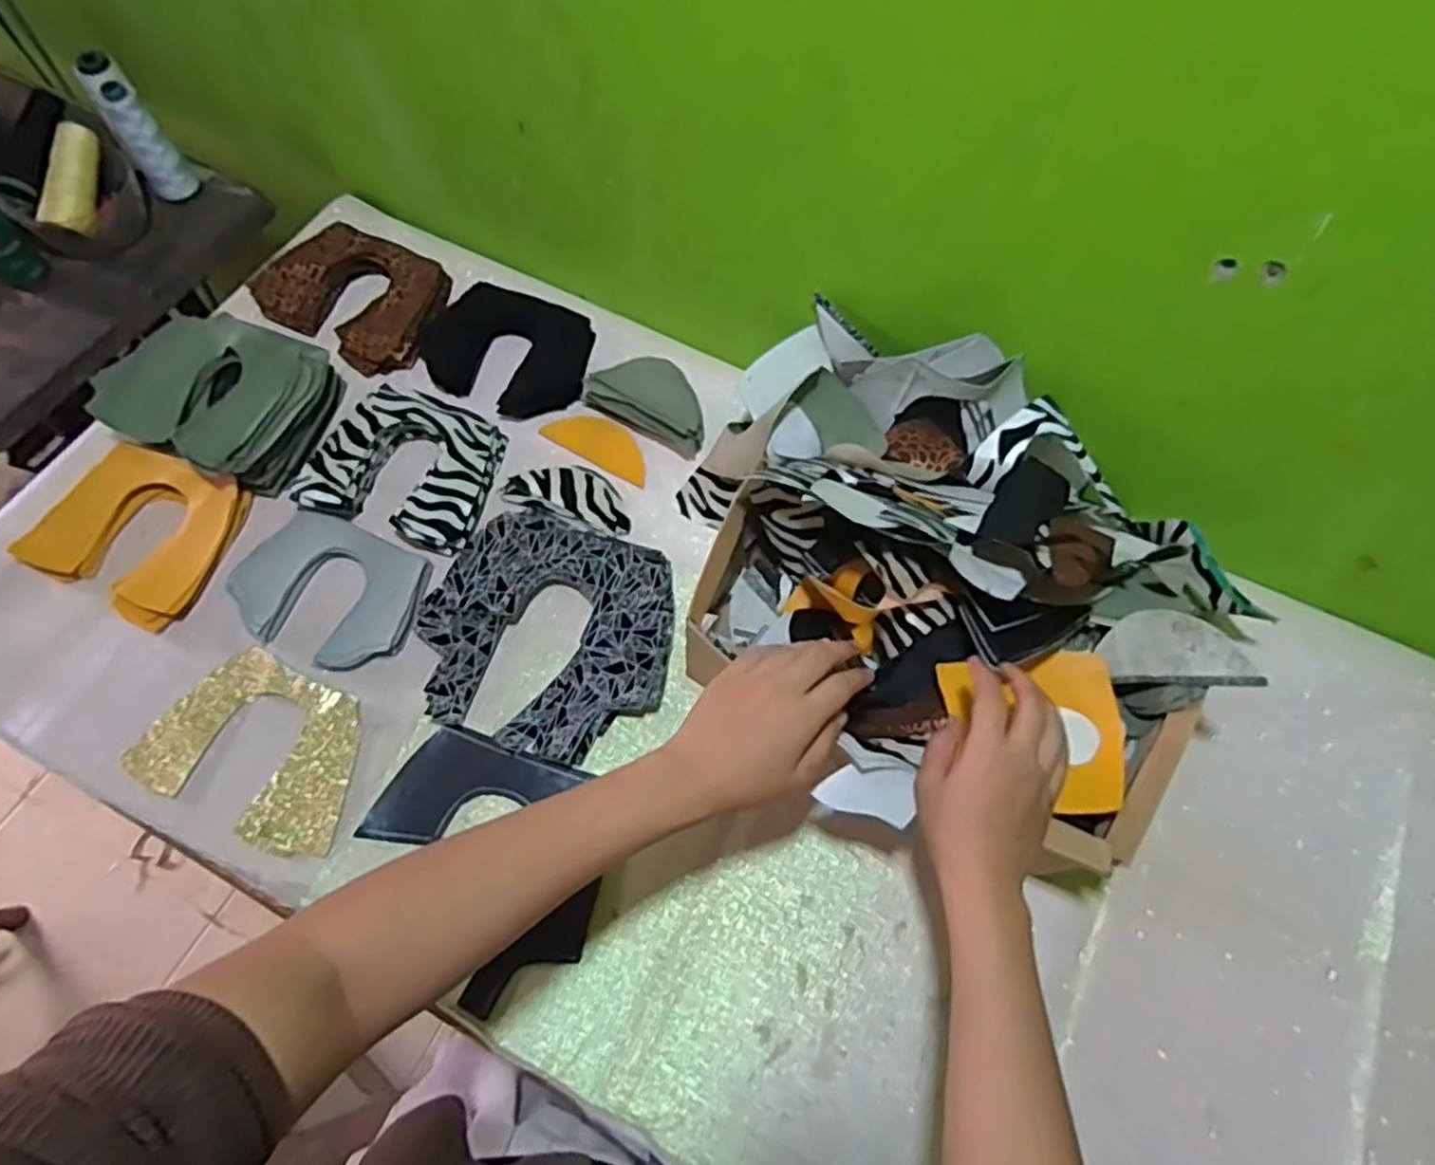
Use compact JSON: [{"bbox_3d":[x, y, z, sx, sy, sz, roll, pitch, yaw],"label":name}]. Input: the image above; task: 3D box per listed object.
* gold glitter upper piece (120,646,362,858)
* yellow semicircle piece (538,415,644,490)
[{"bbox_3d":[-0.354,0.127,0.594,0.169,0.005,0.120,23,66,8],"label":"gold glitter upper piece"},{"bbox_3d":[-0.108,-0.132,0.724,0.106,0.005,0.050,27,66,10],"label":"yellow semicircle piece"}]

